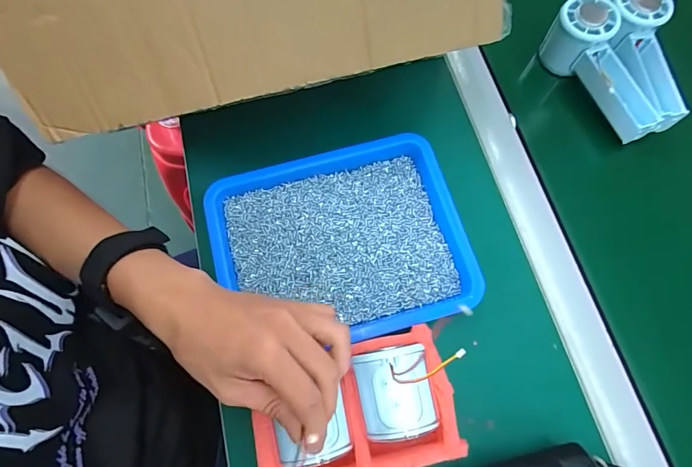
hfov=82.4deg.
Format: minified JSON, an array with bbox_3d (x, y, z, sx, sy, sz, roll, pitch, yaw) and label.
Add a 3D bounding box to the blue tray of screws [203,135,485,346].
[{"bbox_3d":[-0.004,0.010,0.358,0.218,0.032,0.169,-14,71,-5],"label":"blue tray of screws"}]

